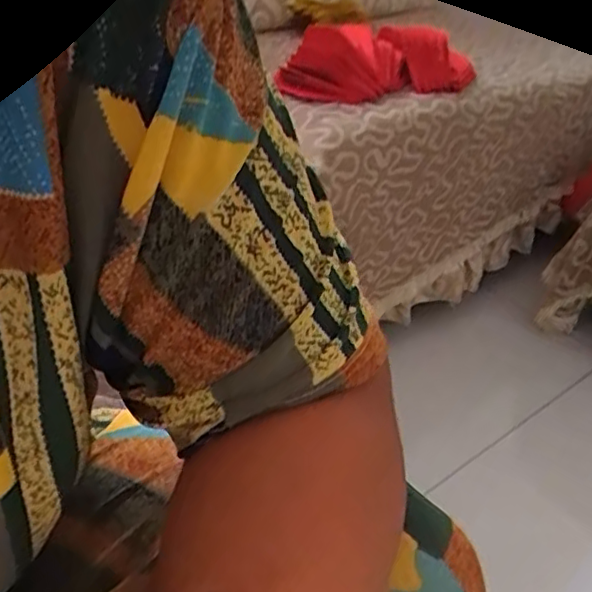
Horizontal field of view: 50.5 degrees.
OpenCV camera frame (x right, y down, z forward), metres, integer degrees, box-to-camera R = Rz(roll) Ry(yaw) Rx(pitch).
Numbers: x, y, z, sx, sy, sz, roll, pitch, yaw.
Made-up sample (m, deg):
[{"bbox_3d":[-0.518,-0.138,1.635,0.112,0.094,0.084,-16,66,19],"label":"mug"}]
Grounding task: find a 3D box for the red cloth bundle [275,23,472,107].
[{"bbox_3d":[0.132,-0.359,0.971,0.265,0.087,0.208,13,34,10],"label":"red cloth bundle"}]

